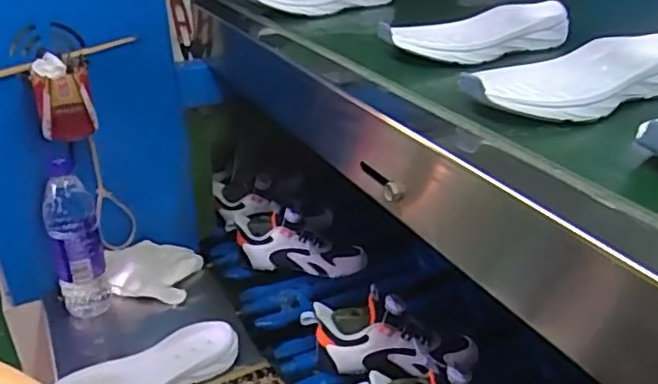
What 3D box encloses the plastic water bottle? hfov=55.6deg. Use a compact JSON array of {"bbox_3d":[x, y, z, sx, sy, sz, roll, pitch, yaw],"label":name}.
[{"bbox_3d":[-0.338,0.069,0.836,0.068,0.215,0.057,-16,31,-25],"label":"plastic water bottle"}]

